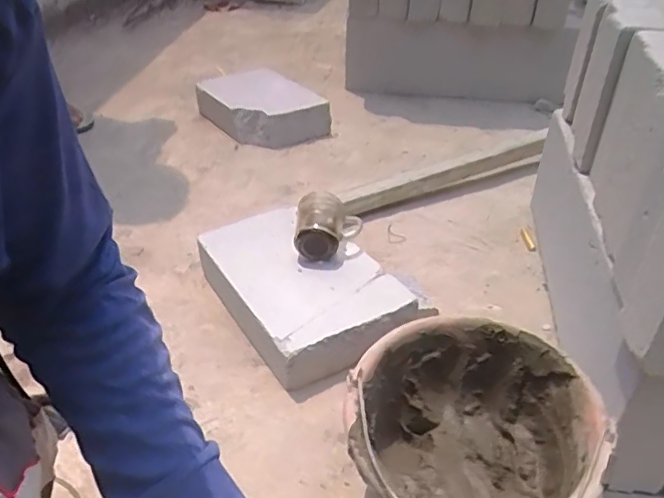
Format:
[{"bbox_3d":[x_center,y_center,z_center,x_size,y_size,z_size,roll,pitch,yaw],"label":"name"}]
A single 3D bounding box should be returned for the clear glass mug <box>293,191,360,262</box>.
[{"bbox_3d":[-0.006,-0.034,0.876,0.099,0.065,0.110,1,37,-1],"label":"clear glass mug"}]

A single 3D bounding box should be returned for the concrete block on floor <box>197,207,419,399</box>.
[{"bbox_3d":[-0.055,0.054,0.867,0.208,0.082,0.333,-23,43,-27],"label":"concrete block on floor"}]

